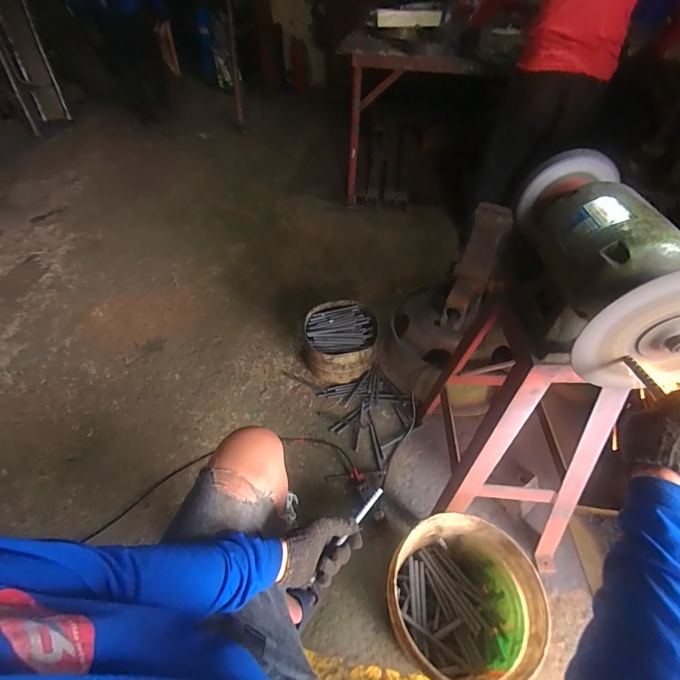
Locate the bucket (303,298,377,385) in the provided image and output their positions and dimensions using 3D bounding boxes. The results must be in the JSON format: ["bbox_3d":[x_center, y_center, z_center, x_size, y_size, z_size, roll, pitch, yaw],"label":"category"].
[{"bbox_3d":[0.000,0.009,1.435,0.280,0.173,0.289,-2,47,-1],"label":"bucket"}]

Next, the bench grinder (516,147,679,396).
[{"bbox_3d":[0.432,-0.134,0.551,0.214,0.199,0.379,4,47,4],"label":"bench grinder"}]

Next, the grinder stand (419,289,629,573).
[{"bbox_3d":[0.431,0.224,0.908,0.348,0.668,0.429,6,47,7],"label":"grinder stand"}]

